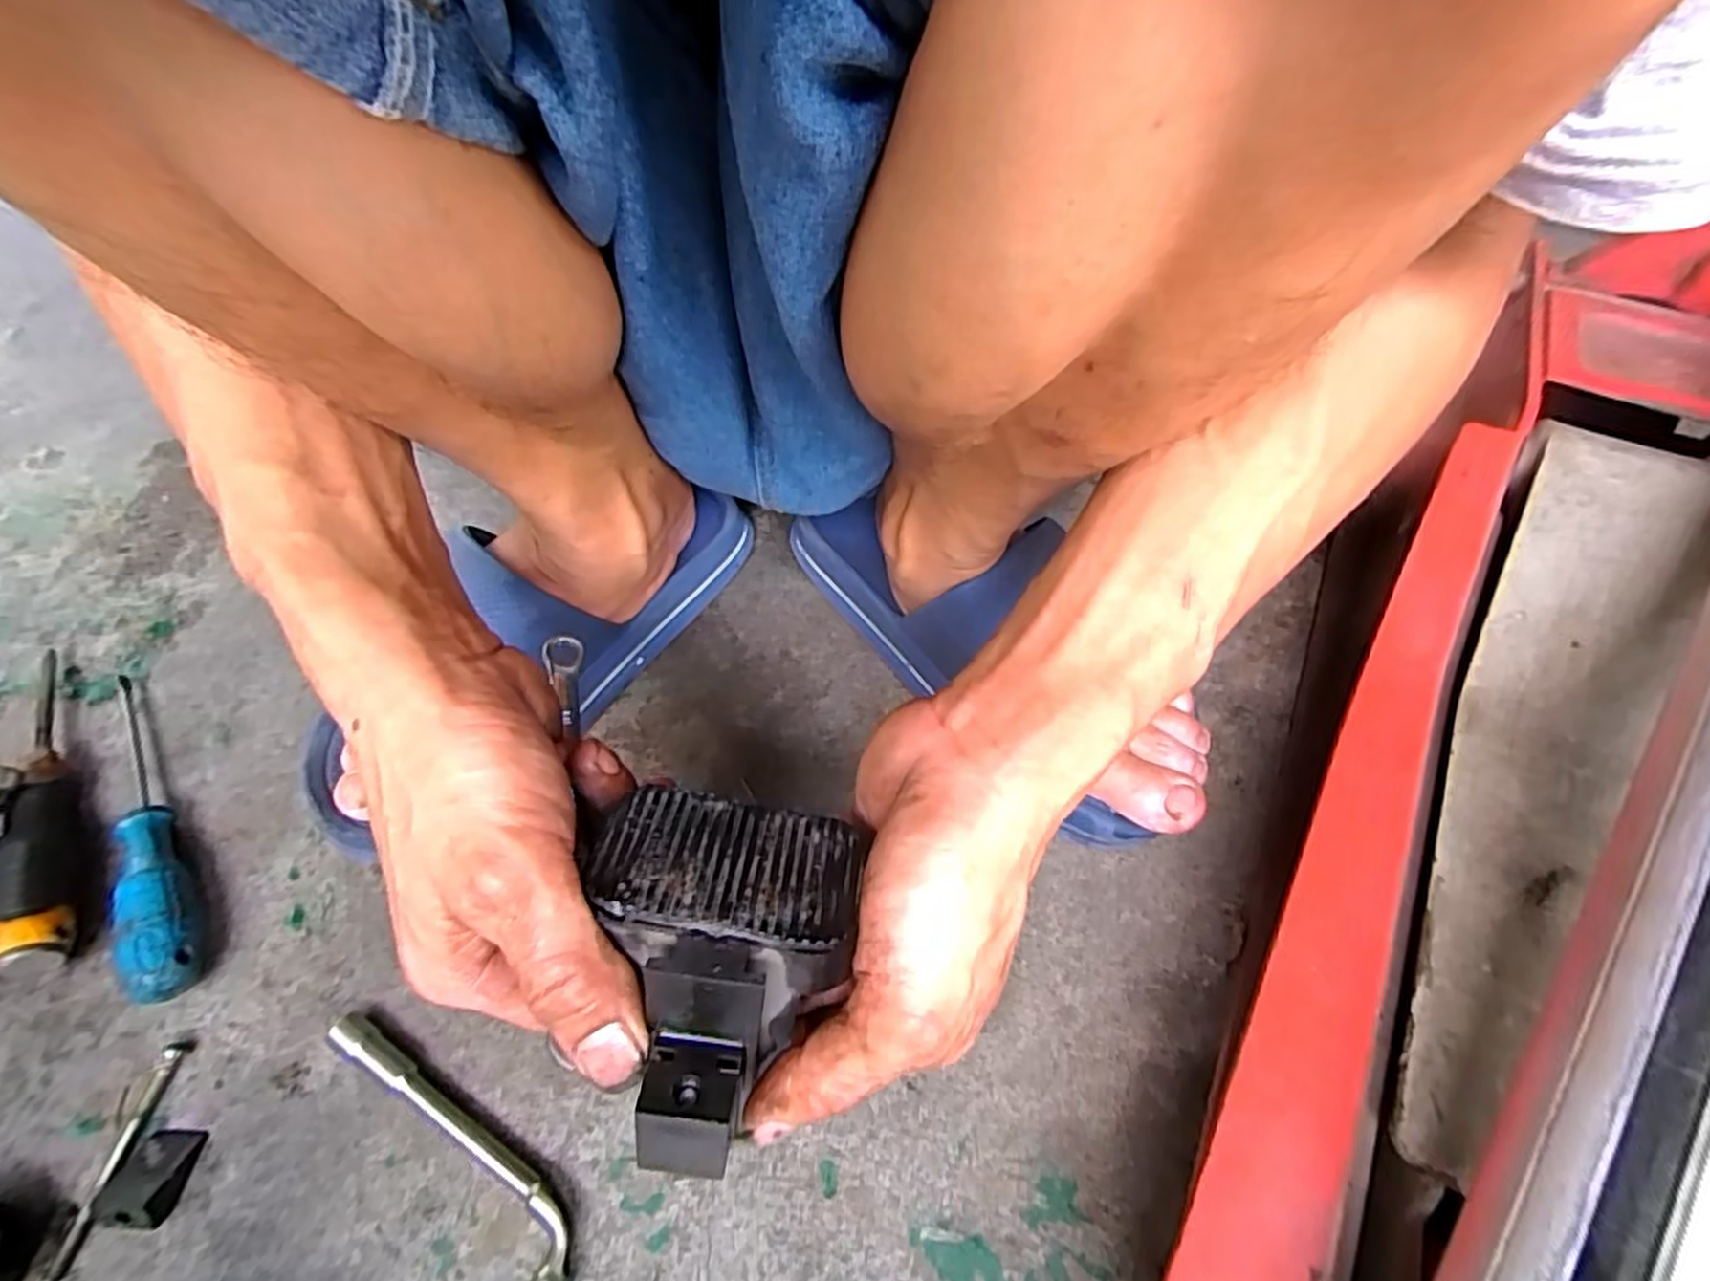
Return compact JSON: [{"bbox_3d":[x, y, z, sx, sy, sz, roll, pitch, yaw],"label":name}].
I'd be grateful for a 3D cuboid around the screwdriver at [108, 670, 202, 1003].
[{"bbox_3d":[-0.352,0.085,0.362,0.023,0.029,0.201,-32,60,-21],"label":"screwdriver"}]

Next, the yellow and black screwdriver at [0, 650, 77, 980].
[{"bbox_3d":[-0.415,0.075,0.367,0.030,0.031,0.201,-30,59,-20],"label":"yellow and black screwdriver"}]

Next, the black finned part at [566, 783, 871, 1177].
[{"bbox_3d":[-0.042,0.089,0.204,0.077,0.034,0.091,6,54,4],"label":"black finned part"}]

